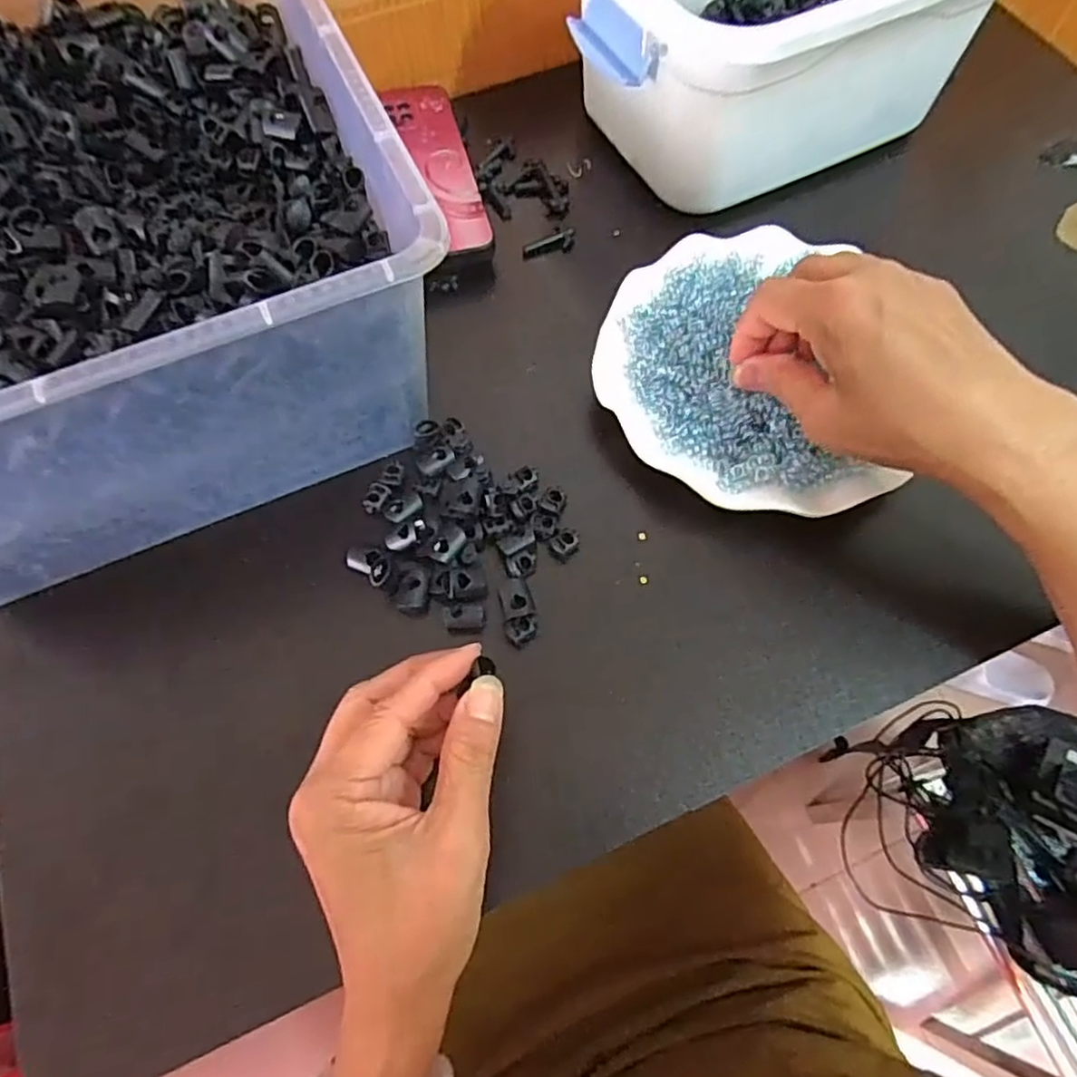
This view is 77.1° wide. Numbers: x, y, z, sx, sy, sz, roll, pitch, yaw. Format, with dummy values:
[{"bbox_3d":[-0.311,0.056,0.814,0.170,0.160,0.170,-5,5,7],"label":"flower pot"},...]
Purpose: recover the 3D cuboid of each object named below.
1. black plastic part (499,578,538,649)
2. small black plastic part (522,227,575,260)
[{"bbox_3d":[-0.010,0.036,0.333,0.017,0.006,0.033,-9,66,-3],"label":"black plastic part"},{"bbox_3d":[0.007,-0.190,0.437,0.035,0.007,0.013,-18,67,-7],"label":"small black plastic part"}]

